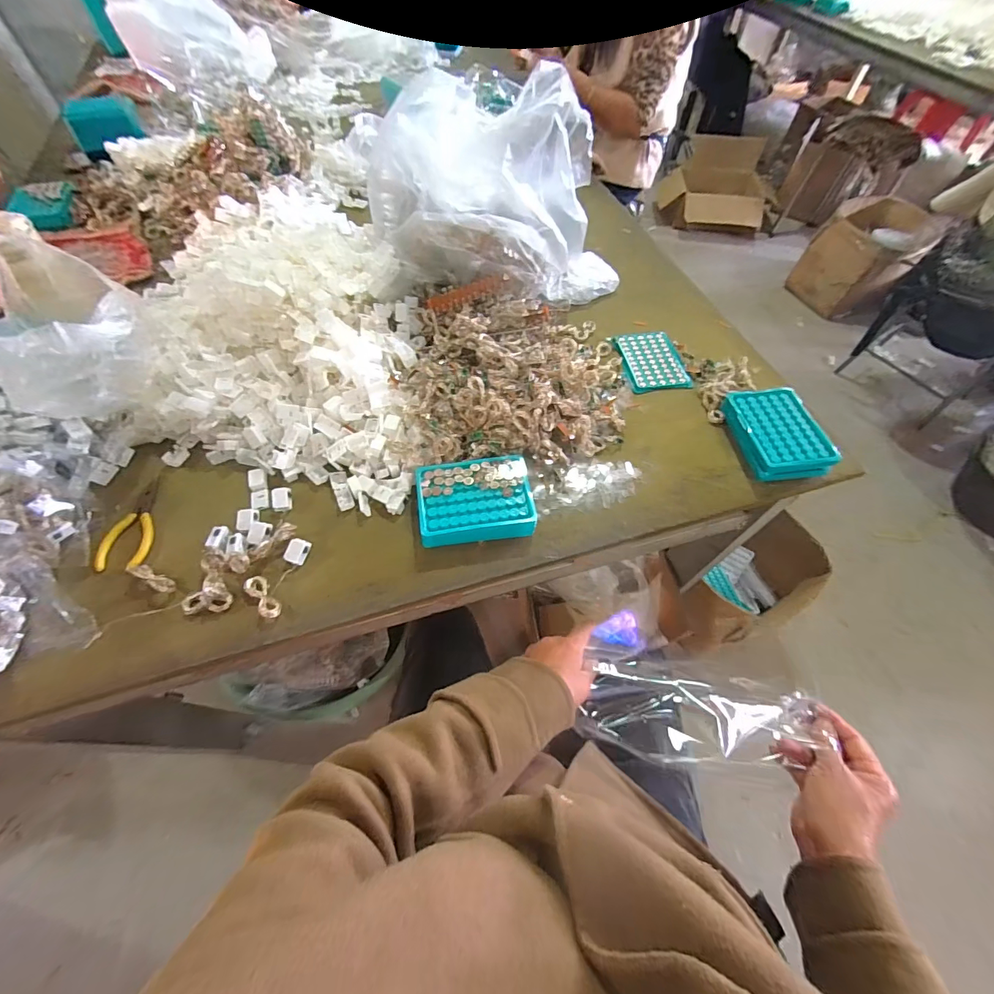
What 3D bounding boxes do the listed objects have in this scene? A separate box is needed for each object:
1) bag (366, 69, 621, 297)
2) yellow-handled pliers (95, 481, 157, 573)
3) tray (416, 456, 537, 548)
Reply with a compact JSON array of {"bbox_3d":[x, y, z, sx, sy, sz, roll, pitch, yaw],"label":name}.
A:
[{"bbox_3d":[0.010,-0.432,0.629,0.378,0.258,0.205,-8,60,-7],"label":"bag"},{"bbox_3d":[-0.420,0.030,0.493,0.047,0.015,0.118,-7,60,-6],"label":"yellow-handled pliers"},{"bbox_3d":[-0.026,0.003,0.509,0.129,0.030,0.101,-7,60,-6],"label":"tray"}]

